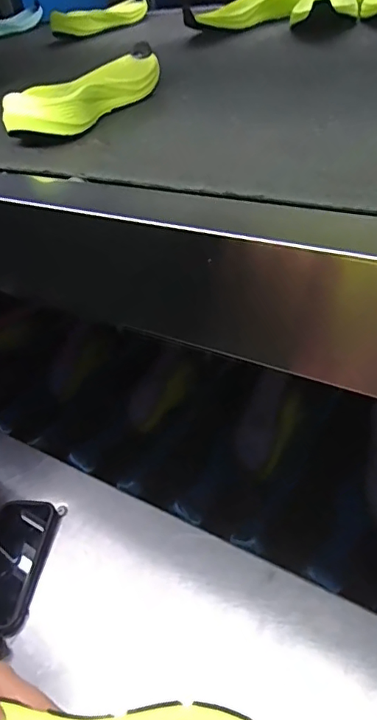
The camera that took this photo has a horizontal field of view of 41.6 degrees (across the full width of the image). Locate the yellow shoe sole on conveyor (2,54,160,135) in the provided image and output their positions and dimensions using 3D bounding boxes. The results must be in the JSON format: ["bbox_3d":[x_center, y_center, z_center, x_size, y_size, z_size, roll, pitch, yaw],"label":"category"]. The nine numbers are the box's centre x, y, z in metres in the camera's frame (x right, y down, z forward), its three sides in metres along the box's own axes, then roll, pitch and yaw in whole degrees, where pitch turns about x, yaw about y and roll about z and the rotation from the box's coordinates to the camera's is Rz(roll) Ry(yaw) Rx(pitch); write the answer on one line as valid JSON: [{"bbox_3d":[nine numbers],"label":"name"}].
[{"bbox_3d":[-0.097,-0.271,0.496,0.090,0.042,0.195,7,47,23],"label":"yellow shoe sole on conveyor"}]

